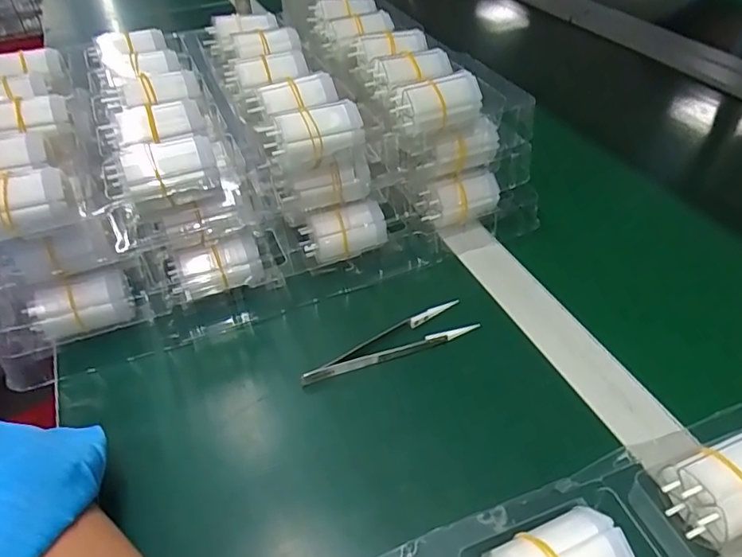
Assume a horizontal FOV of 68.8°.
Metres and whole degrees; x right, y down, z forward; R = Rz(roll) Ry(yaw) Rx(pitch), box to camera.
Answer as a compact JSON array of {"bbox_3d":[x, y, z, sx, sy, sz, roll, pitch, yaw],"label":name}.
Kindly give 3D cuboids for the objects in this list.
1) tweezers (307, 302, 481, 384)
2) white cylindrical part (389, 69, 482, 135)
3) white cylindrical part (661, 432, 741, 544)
[{"bbox_3d":[0.013,0.044,0.362,0.122,0.006,0.030,-22,46,-20],"label":"tweezers"},{"bbox_3d":[0.048,-0.127,0.389,0.064,0.030,0.026,-13,44,-11],"label":"white cylindrical part"},{"bbox_3d":[0.180,0.101,0.264,0.061,0.031,0.035,-14,44,-13],"label":"white cylindrical part"}]

